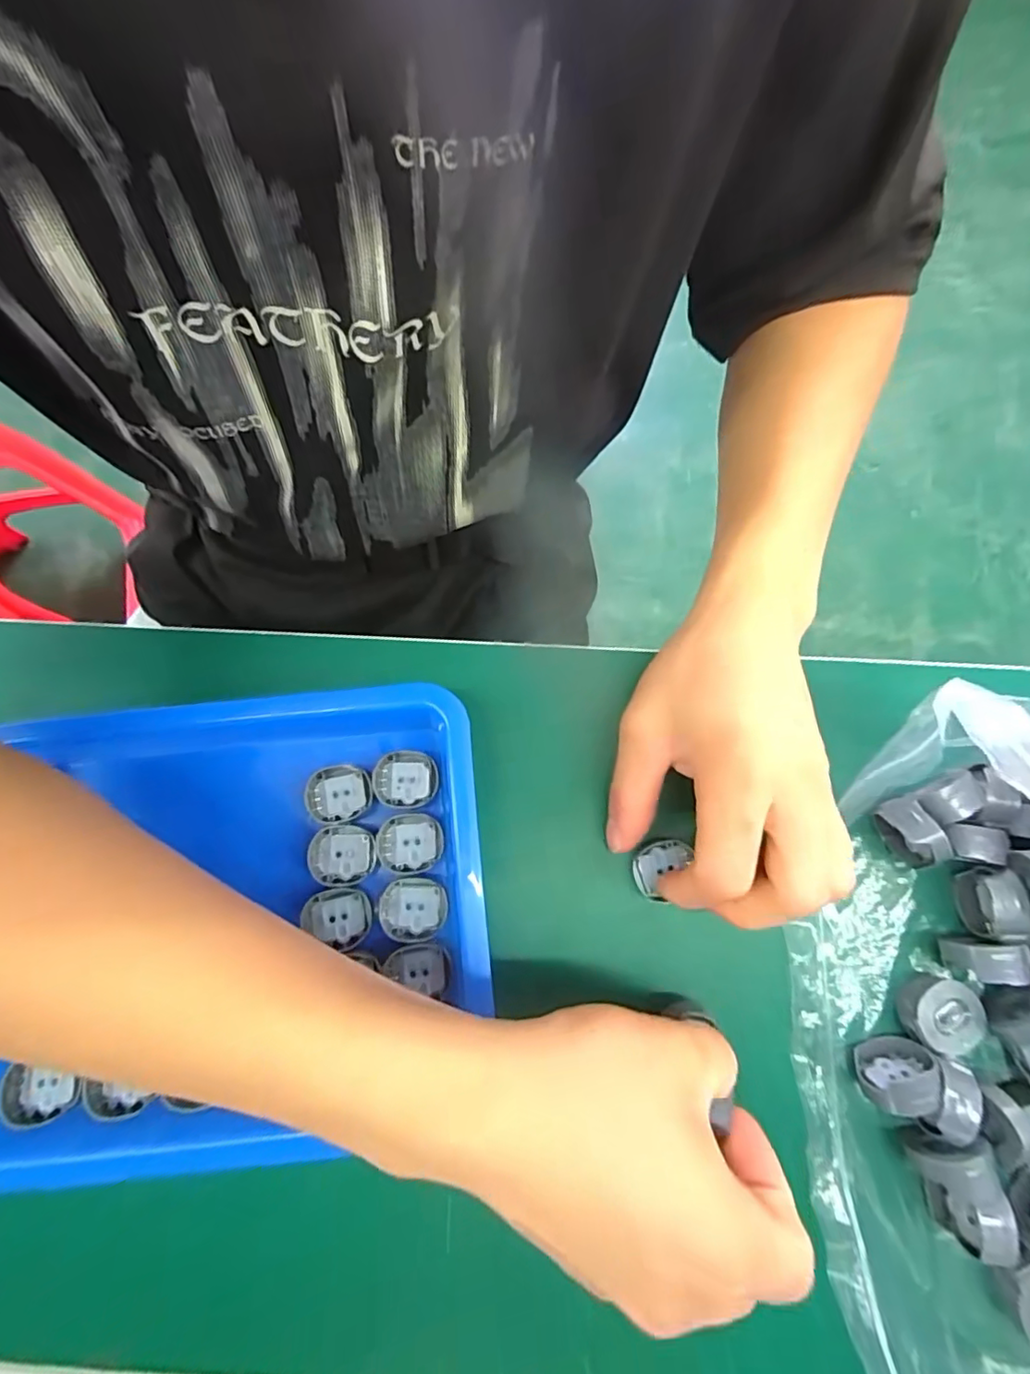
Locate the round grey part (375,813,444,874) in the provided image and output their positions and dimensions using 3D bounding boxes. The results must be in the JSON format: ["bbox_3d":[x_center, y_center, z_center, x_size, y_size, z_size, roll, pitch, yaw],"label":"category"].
[{"bbox_3d":[-0.046,0.068,0.243,0.028,0.005,0.025,-10,78,-1],"label":"round grey part"}]

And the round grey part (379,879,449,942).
[{"bbox_3d":[-0.044,0.095,0.237,0.029,0.004,0.025,-1,78,1],"label":"round grey part"}]

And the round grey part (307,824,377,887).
[{"bbox_3d":[-0.075,0.073,0.244,0.028,0.006,0.025,-13,78,-2],"label":"round grey part"}]

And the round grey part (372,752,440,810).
[{"bbox_3d":[-0.049,0.041,0.250,0.028,0.006,0.025,2,78,1],"label":"round grey part"}]

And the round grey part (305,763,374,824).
[{"bbox_3d":[-0.079,0.047,0.249,0.028,0.005,0.025,-14,78,-2],"label":"round grey part"}]

